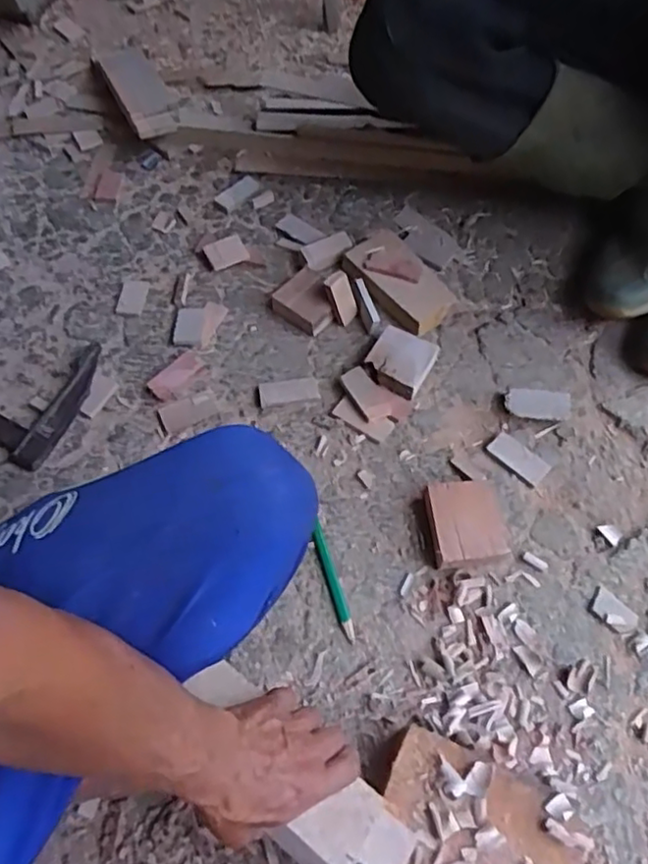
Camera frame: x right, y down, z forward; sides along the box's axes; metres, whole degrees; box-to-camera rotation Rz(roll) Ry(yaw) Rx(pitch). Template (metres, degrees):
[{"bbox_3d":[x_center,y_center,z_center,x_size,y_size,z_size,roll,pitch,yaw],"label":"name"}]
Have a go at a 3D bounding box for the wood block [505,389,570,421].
[{"bbox_3d":[0.260,-0.033,0.786,0.077,0.017,0.035,6,61,5],"label":"wood block"}]

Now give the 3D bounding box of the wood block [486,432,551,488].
[{"bbox_3d":[0.233,0.032,0.772,0.036,0.006,0.072,-41,67,-19],"label":"wood block"}]

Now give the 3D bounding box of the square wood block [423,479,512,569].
[{"bbox_3d":[0.152,0.098,0.699,0.082,0.035,0.092,-7,61,-2],"label":"square wood block"}]

